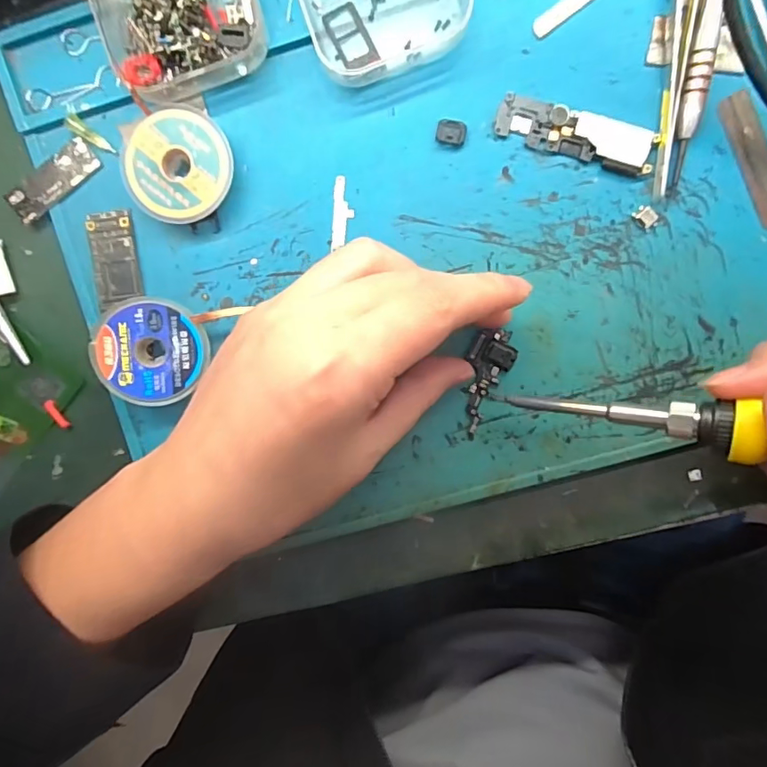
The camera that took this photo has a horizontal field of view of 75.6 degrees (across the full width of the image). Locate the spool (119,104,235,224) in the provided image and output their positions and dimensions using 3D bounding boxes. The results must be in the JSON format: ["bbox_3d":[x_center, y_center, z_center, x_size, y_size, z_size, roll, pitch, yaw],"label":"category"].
[{"bbox_3d":[-0.085,-0.091,0.208,0.044,0.014,0.045,0,97,3],"label":"spool"}]

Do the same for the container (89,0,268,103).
[{"bbox_3d":[-0.082,-0.151,0.196,0.061,0.025,0.061,-18,96,5],"label":"container"}]

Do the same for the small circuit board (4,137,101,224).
[{"bbox_3d":[-0.143,-0.088,0.214,0.043,0.004,0.016,-36,94,7],"label":"small circuit board"}]

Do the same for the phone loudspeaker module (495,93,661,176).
[{"bbox_3d":[0.079,-0.103,0.203,0.064,0.004,0.018,17,98,1],"label":"phone loudspeaker module"}]

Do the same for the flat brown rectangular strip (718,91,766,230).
[{"bbox_3d":[0.153,-0.091,0.201,0.014,0.004,0.057,-23,95,6],"label":"flat brown rectangular strip"}]

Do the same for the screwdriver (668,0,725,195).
[{"bbox_3d":[0.126,-0.135,0.191,0.014,0.015,0.111,8,97,2],"label":"screwdriver"}]

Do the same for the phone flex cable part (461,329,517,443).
[{"bbox_3d":[0.045,0.000,0.218,0.019,0.004,0.048,14,99,1],"label":"phone flex cable part"}]

